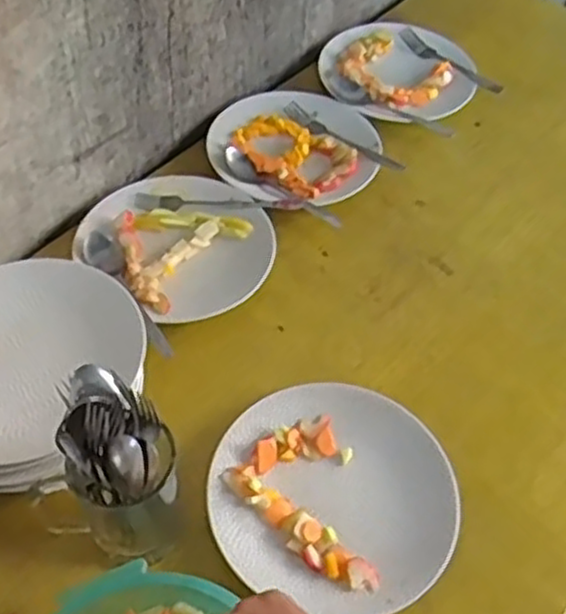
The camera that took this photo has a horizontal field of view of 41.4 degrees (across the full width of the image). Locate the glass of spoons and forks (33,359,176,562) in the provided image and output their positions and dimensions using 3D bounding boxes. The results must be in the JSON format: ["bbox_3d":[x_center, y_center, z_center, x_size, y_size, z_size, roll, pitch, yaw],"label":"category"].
[{"bbox_3d":[-0.118,0.117,0.542,0.083,0.163,0.085,12,53,4],"label":"glass of spoons and forks"}]

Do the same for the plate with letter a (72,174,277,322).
[{"bbox_3d":[-0.109,-0.071,0.789,0.195,0.021,0.178,3,53,-4],"label":"plate with letter a"}]

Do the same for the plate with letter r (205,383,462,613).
[{"bbox_3d":[0.043,0.156,0.627,0.200,0.029,0.184,3,53,-4],"label":"plate with letter r"}]

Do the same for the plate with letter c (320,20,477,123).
[{"bbox_3d":[0.153,-0.313,0.988,0.202,0.018,0.182,-4,53,-9],"label":"plate with letter c"}]

